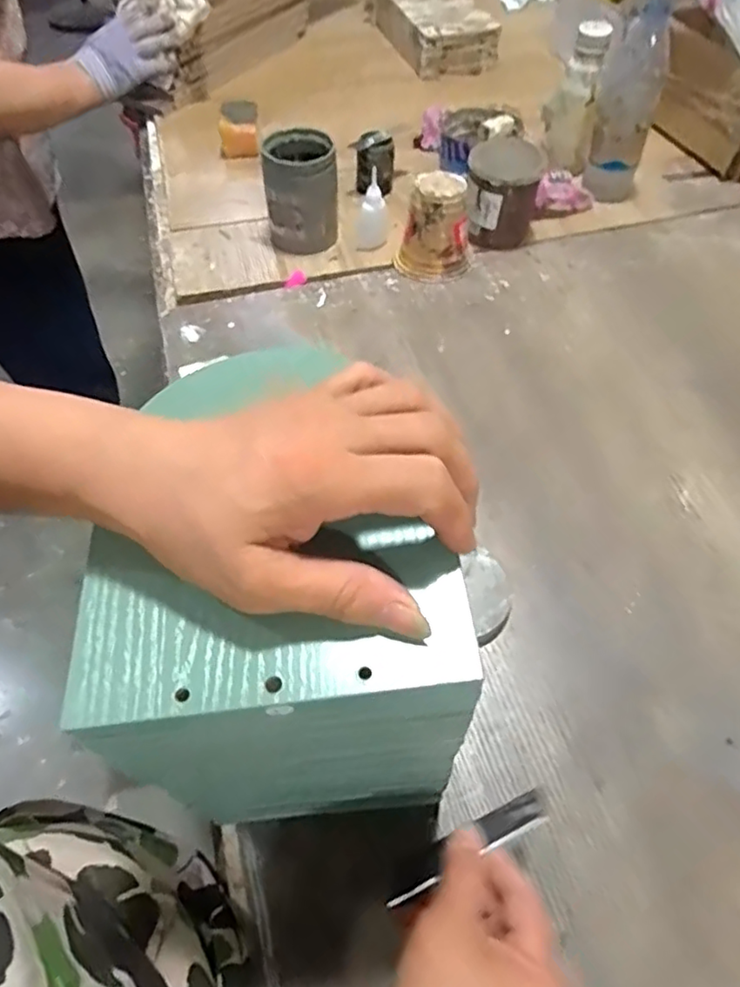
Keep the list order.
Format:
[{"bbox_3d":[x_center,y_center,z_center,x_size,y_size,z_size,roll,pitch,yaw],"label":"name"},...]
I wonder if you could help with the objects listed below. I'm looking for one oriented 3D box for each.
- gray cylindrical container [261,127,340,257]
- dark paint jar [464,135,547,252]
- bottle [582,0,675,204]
[{"bbox_3d":[-0.079,-0.351,0.734,0.083,0.112,0.086,0,56,1],"label":"gray cylindrical container"},{"bbox_3d":[0.156,-0.356,0.740,0.085,0.096,0.079,9,56,7],"label":"dark paint jar"},{"bbox_3d":[0.319,-0.484,0.765,0.080,0.216,0.079,17,58,12],"label":"bottle"}]

